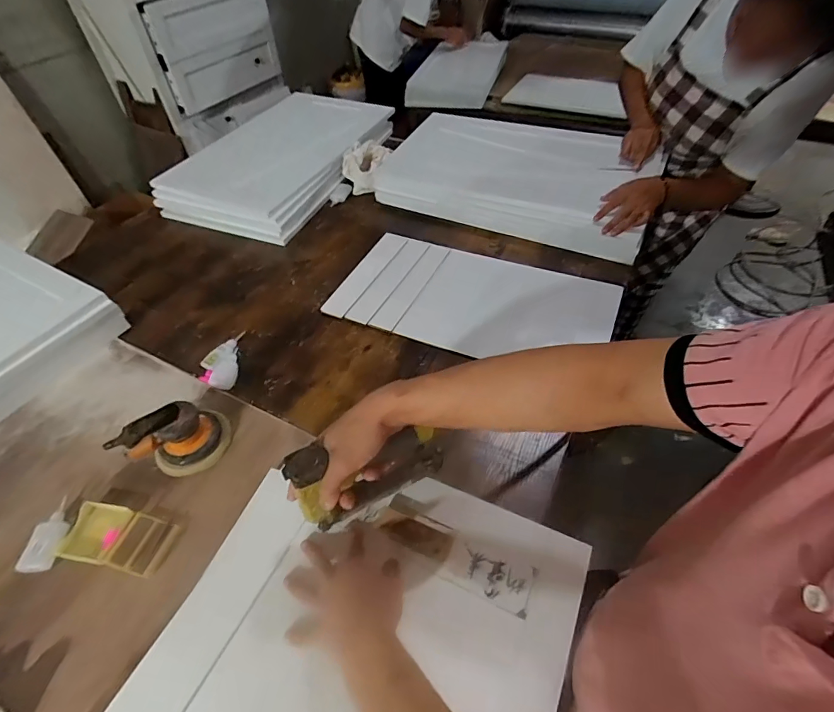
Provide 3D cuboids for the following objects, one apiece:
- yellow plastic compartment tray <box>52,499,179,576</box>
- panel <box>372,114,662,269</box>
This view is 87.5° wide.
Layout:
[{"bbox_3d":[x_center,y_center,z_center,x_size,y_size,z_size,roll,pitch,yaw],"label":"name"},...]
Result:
[{"bbox_3d":[-0.424,0.264,0.628,0.152,0.029,0.078,7,50,9],"label":"yellow plastic compartment tray"},{"bbox_3d":[0.270,-0.514,1.201,0.713,0.099,0.476,20,53,20],"label":"panel"}]

